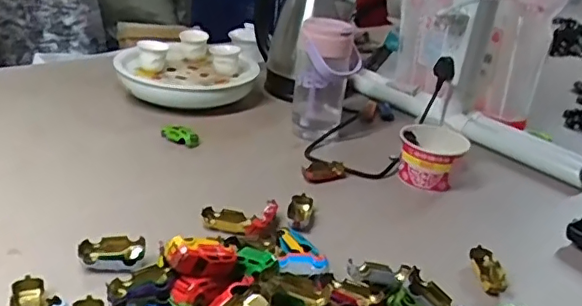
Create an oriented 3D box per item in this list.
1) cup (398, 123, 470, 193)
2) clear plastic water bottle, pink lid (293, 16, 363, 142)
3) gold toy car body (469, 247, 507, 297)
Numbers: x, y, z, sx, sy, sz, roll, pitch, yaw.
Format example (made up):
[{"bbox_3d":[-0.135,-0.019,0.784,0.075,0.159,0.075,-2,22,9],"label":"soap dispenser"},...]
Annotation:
[{"bbox_3d":[0.200,0.008,0.835,0.095,0.074,0.075,12,25,15],"label":"cup"},{"bbox_3d":[0.056,-0.113,0.911,0.099,0.175,0.072,6,24,2],"label":"clear plastic water bottle, pink lid"},{"bbox_3d":[0.221,0.130,0.646,0.029,0.028,0.058,2,24,-7],"label":"gold toy car body"}]

